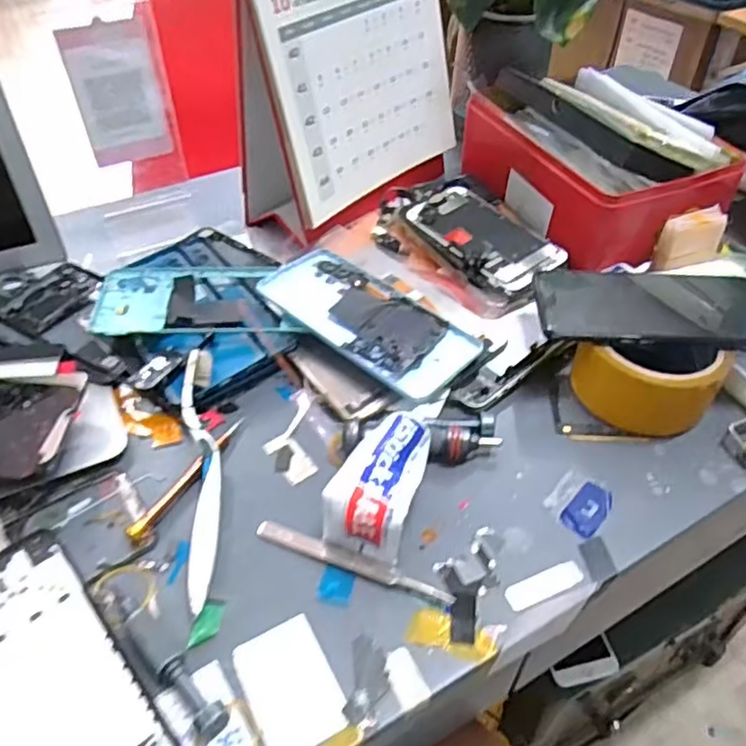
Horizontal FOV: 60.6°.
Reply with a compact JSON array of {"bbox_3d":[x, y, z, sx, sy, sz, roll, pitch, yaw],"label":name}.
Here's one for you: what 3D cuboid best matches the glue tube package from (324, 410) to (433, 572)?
[{"bbox_3d":[0.007,0.062,0.373,0.045,0.038,0.077,17,47,17],"label":"glue tube package"}]

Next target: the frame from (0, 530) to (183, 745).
[{"bbox_3d":[-0.163,0.150,0.314,0.073,0.006,0.161,-32,53,-28],"label":"frame"}]

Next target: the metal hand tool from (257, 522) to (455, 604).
[{"bbox_3d":[-0.013,0.107,0.363,0.118,0.008,0.011,17,47,17],"label":"metal hand tool"}]

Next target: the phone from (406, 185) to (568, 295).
[{"bbox_3d":[0.092,-0.114,0.535,0.077,0.017,0.136,-22,49,-21],"label":"phone"}]

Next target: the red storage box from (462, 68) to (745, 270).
[{"bbox_3d":[0.202,-0.199,0.581,0.151,0.087,0.210,-21,48,-20],"label":"red storage box"}]

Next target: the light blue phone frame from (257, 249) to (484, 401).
[{"bbox_3d":[-0.008,-0.041,0.468,0.166,0.008,0.076,35,52,27],"label":"light blue phone frame"}]

